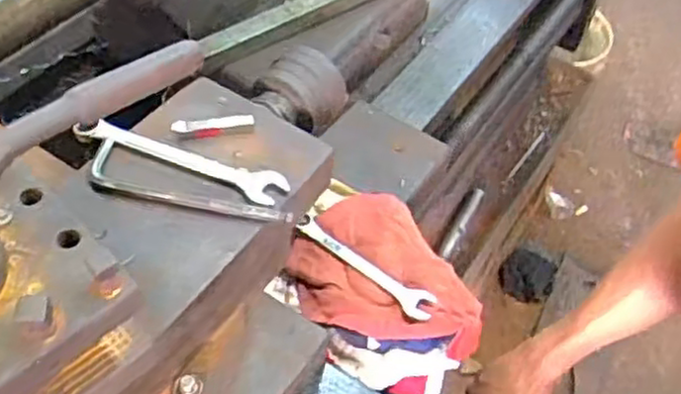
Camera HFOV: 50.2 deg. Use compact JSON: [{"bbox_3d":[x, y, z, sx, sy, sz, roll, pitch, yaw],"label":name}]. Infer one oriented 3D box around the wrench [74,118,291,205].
[{"bbox_3d":[-0.117,-0.032,0.542,0.161,0.010,0.033,20,51,10],"label":"wrench"}]

